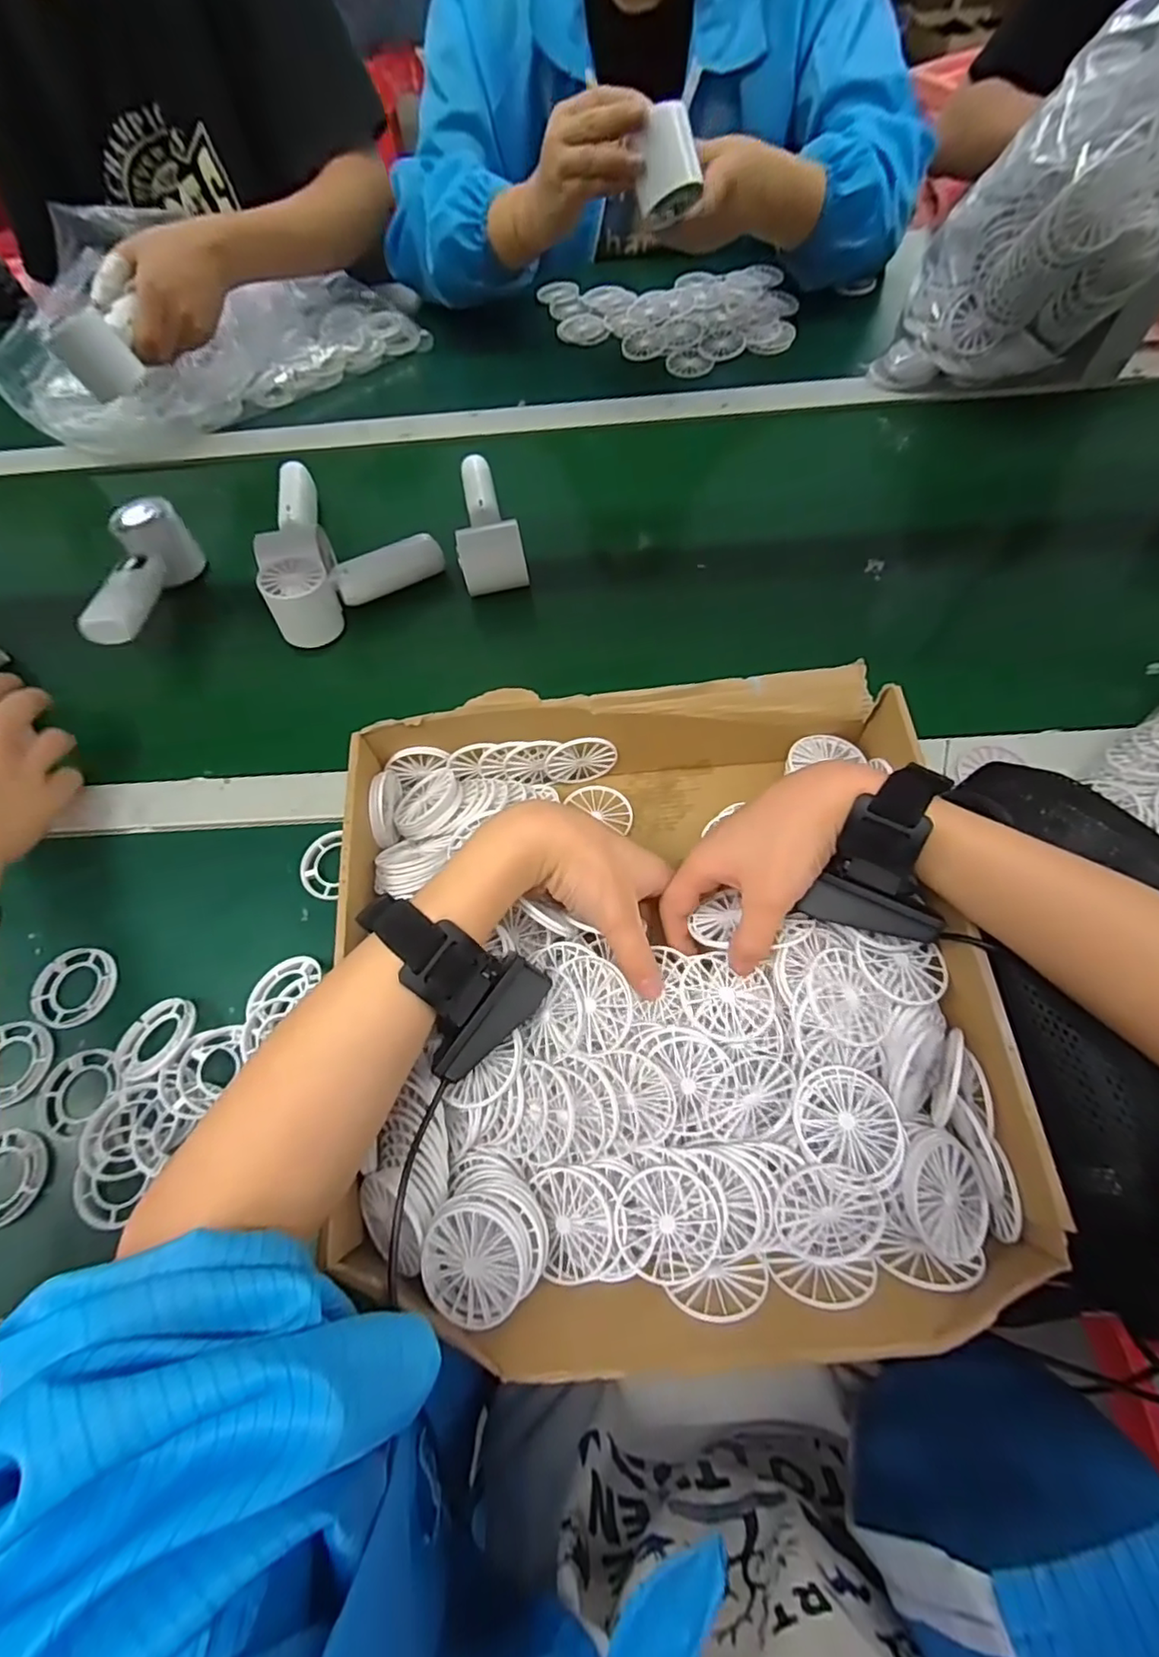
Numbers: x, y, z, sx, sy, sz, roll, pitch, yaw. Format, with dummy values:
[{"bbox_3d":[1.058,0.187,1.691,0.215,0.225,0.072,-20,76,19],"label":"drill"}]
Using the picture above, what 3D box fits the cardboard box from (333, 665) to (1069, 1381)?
[{"bbox_3d":[0.041,0.081,0.351,0.333,0.079,0.351,-6,65,0],"label":"cardboard box"}]

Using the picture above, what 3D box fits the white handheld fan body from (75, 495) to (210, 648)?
[{"bbox_3d":[-0.394,-0.219,0.536,0.040,0.064,0.144,6,66,6],"label":"white handheld fan body"}]

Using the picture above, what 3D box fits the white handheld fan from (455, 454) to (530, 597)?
[{"bbox_3d":[-0.087,-0.281,0.551,0.057,0.055,0.166,-12,65,-3],"label":"white handheld fan"}]

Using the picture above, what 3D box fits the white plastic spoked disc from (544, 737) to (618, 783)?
[{"bbox_3d":[0.001,-0.048,0.428,0.049,0.046,0.007,-6,61,-6],"label":"white plastic spoked disc"}]

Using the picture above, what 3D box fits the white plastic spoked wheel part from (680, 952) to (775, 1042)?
[{"bbox_3d":[0.082,0.092,0.336,0.049,0.011,0.049,-2,55,3],"label":"white plastic spoked wheel part"}]

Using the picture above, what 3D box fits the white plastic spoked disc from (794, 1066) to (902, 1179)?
[{"bbox_3d":[0.134,0.145,0.304,0.049,0.009,0.045,-1,65,2],"label":"white plastic spoked disc"}]

